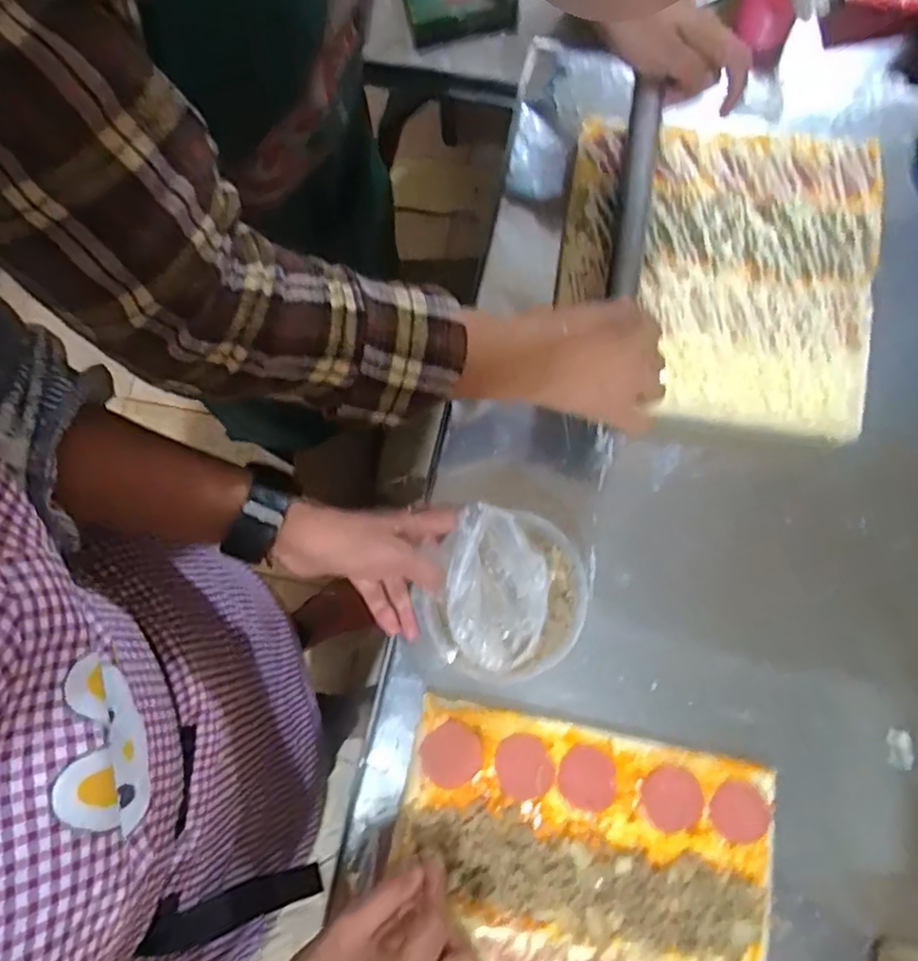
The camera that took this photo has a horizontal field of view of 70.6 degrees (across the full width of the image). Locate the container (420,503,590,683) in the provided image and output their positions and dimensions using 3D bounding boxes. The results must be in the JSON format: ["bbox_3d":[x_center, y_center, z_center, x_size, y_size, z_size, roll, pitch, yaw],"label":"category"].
[{"bbox_3d":[0.035,0.075,0.434,0.105,0.058,0.110,0,77,2],"label":"container"}]

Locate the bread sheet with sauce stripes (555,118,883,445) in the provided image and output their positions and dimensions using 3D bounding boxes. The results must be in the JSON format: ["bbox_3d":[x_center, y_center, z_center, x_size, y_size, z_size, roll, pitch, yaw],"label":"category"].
[{"bbox_3d":[0.214,-0.171,0.548,0.248,0.044,0.255,7,78,3],"label":"bread sheet with sauce stripes"}]

